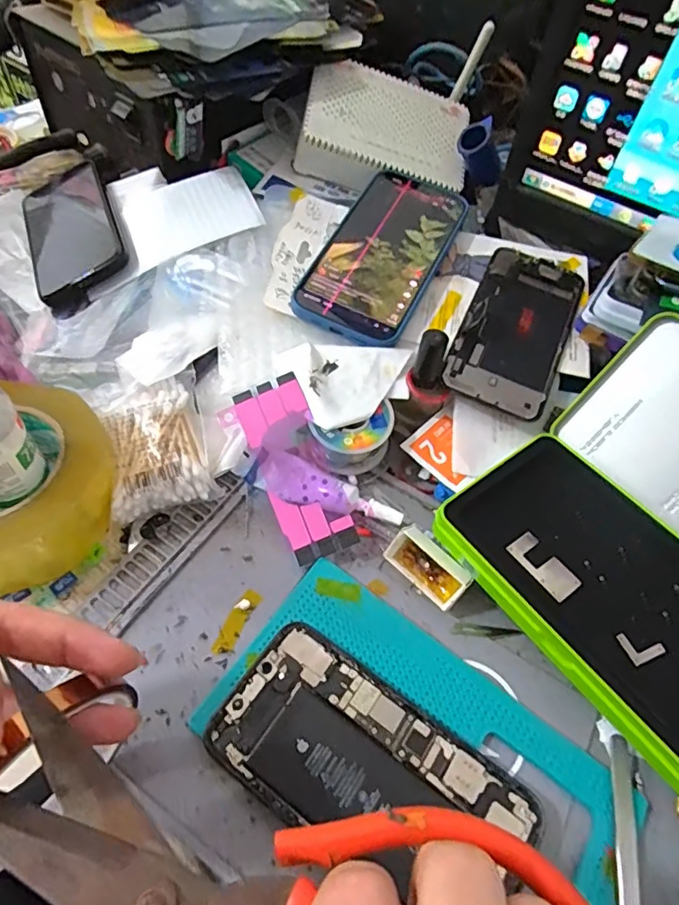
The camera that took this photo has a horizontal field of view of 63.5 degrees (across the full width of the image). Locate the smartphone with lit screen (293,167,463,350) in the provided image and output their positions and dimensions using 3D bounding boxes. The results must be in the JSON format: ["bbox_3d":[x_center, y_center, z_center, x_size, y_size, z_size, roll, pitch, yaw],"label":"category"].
[{"bbox_3d":[0.034,-0.149,0.407,0.080,0.007,0.160,26,66,8],"label":"smartphone with lit screen"}]

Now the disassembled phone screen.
[{"bbox_3d":[0.127,-0.090,0.391,0.070,0.004,0.142,24,64,7],"label":"disassembled phone screen"}]

